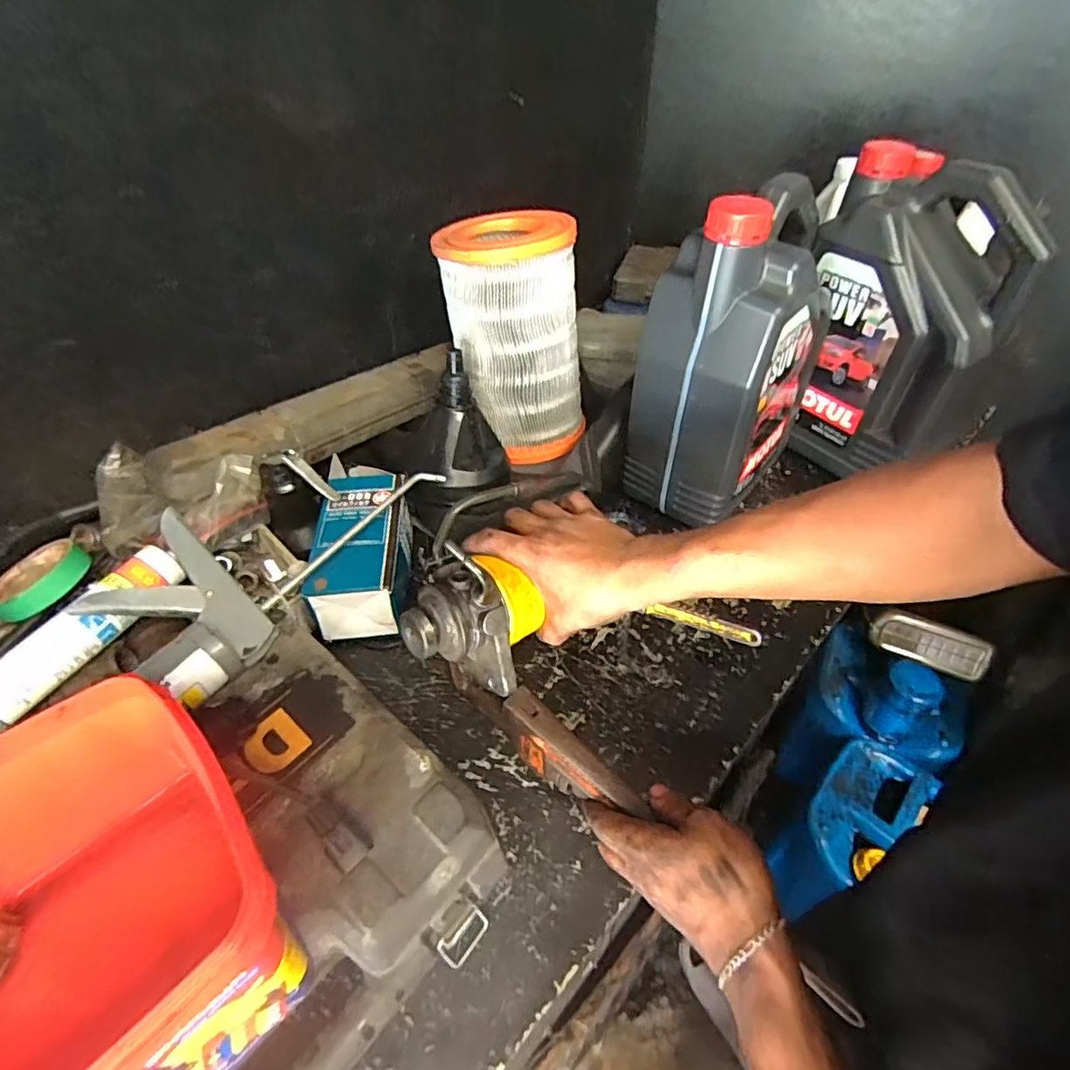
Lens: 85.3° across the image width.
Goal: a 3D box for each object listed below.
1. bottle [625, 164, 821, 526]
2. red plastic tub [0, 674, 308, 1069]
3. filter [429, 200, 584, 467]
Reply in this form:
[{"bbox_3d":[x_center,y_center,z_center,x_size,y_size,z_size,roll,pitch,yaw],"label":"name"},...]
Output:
[{"bbox_3d":[0.222,-0.204,0.646,0.137,0.319,0.219,27,52,26],"label":"bottle"},{"bbox_3d":[-0.238,0.213,0.300,0.195,0.143,0.190,-35,54,-29],"label":"red plastic tub"},{"bbox_3d":[-0.029,-0.241,0.712,0.144,0.244,0.155,-1,45,1],"label":"filter"}]

